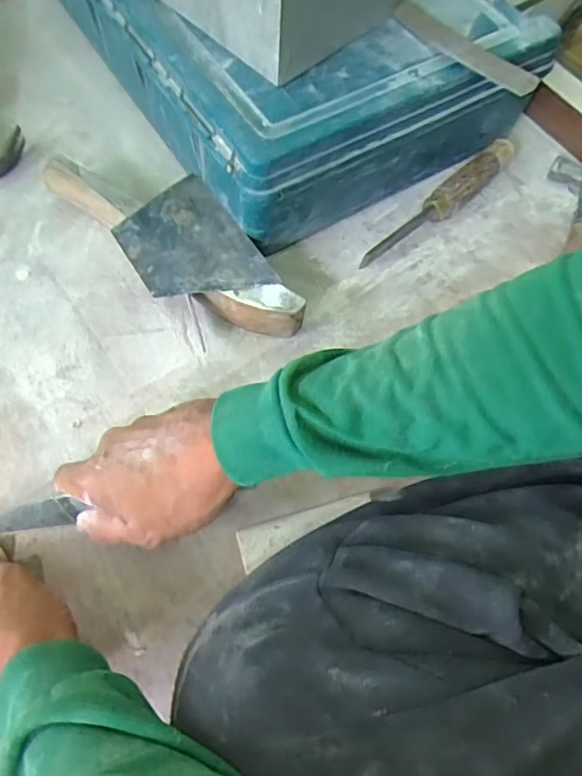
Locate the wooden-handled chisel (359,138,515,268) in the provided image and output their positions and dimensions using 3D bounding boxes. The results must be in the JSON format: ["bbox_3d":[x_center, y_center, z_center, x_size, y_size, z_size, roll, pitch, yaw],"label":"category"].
[{"bbox_3d":[0.143,-0.174,0.540,0.027,0.030,0.203,42,70,15],"label":"wooden-handled chisel"}]

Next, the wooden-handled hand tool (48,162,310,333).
[{"bbox_3d":[-0.100,-0.127,0.496,0.098,0.044,0.252,-38,72,-17],"label":"wooden-handled hand tool"}]

